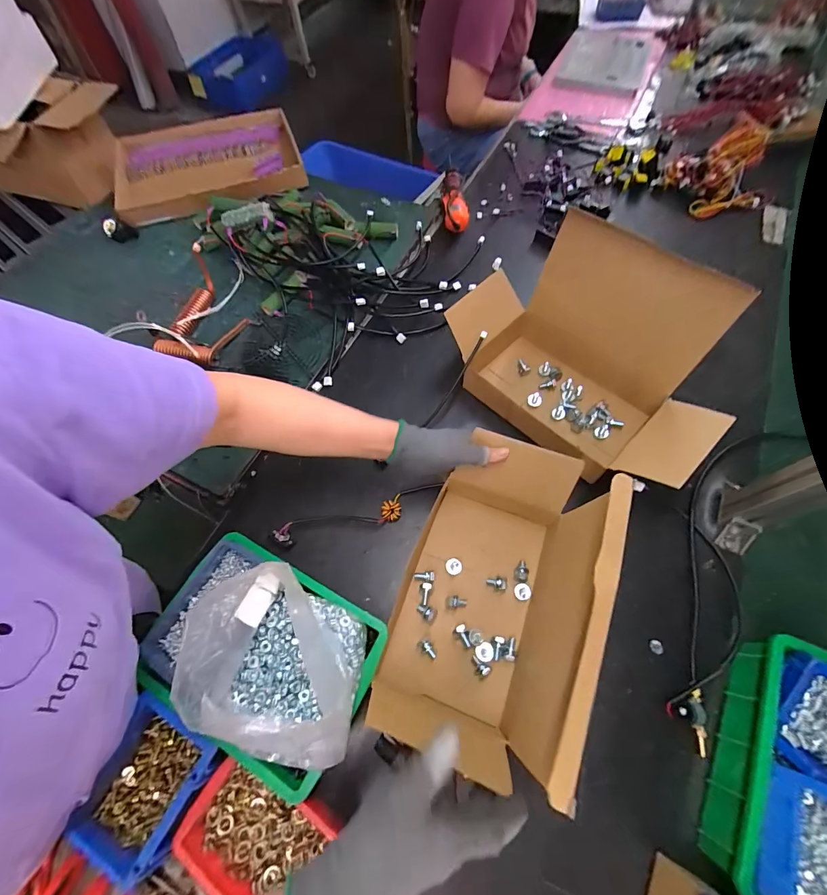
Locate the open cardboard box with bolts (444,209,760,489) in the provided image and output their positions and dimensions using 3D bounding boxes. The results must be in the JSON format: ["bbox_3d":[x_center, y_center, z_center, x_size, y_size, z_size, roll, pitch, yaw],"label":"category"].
[{"bbox_3d":[0.242,-0.126,0.537,0.219,0.216,0.384,-37,68,-15],"label":"open cardboard box with bolts"}]

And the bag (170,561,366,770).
[{"bbox_3d":[-0.137,0.214,0.374,0.157,0.096,0.175,-5,63,0],"label":"bag"}]

